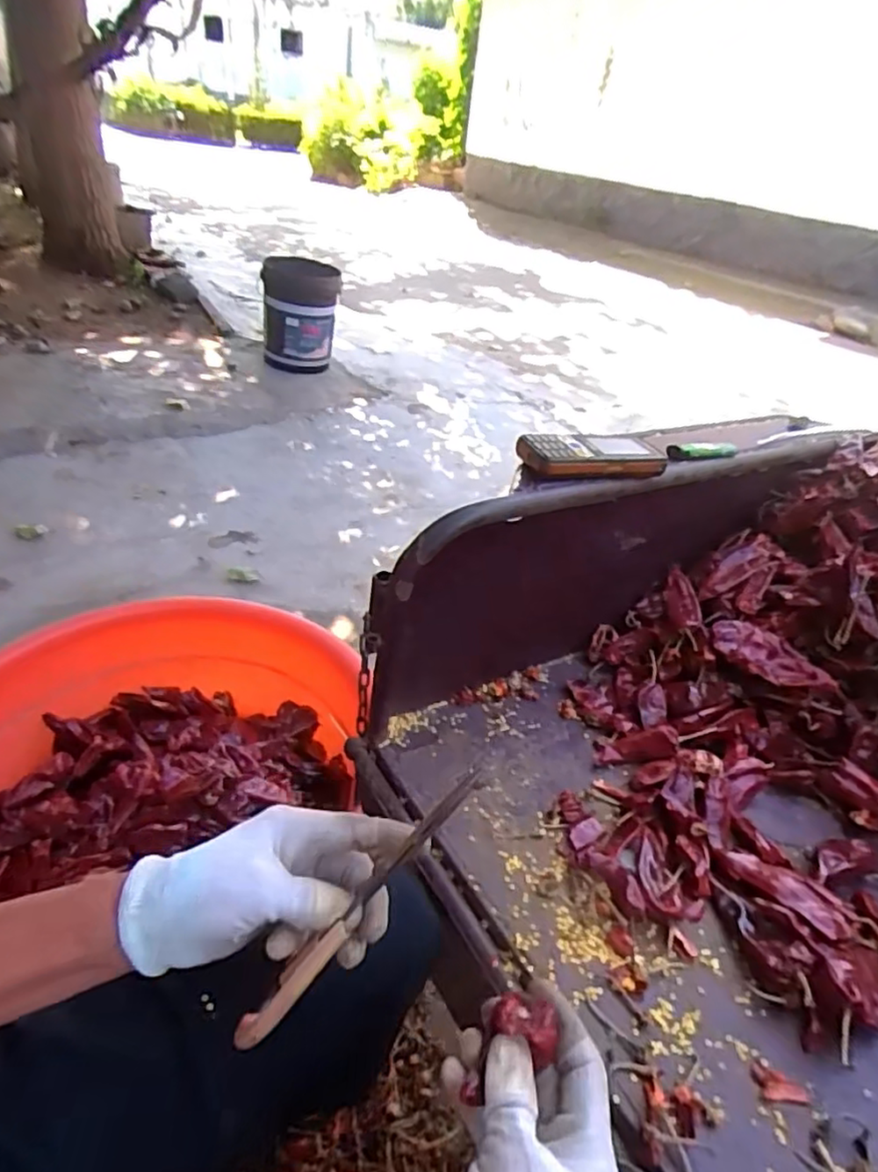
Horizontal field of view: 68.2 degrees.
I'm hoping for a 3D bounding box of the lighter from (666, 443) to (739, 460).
[{"bbox_3d":[0.262,-0.137,0.651,0.092,0.019,0.016,-11,40,-24],"label":"lighter"}]

